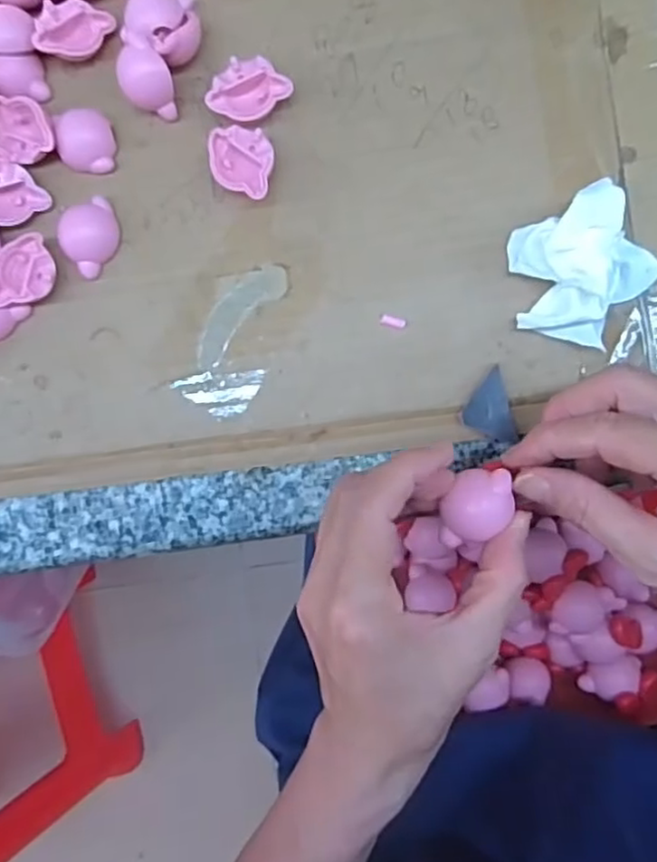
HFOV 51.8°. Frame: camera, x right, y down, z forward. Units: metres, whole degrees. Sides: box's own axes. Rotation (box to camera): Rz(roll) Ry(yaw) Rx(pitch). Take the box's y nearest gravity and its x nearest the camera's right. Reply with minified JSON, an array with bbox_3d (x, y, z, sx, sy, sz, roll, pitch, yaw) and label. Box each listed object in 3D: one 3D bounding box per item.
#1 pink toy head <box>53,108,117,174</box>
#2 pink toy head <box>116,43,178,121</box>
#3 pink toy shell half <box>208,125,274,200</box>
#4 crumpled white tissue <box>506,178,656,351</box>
[{"bbox_3d":[-0.116,-0.139,0.323,0.024,0.012,0.030,-5,91,6],"label":"pink toy head"},{"bbox_3d":[-0.083,-0.160,0.312,0.025,0.015,0.030,0,123,-8],"label":"pink toy head"},{"bbox_3d":[-0.039,-0.123,0.314,0.029,0.016,0.034,-5,91,6],"label":"pink toy shell half"},{"bbox_3d":[0.107,-0.069,0.290,0.060,0.029,0.058,-42,87,5],"label":"crumpled white tissue"}]

